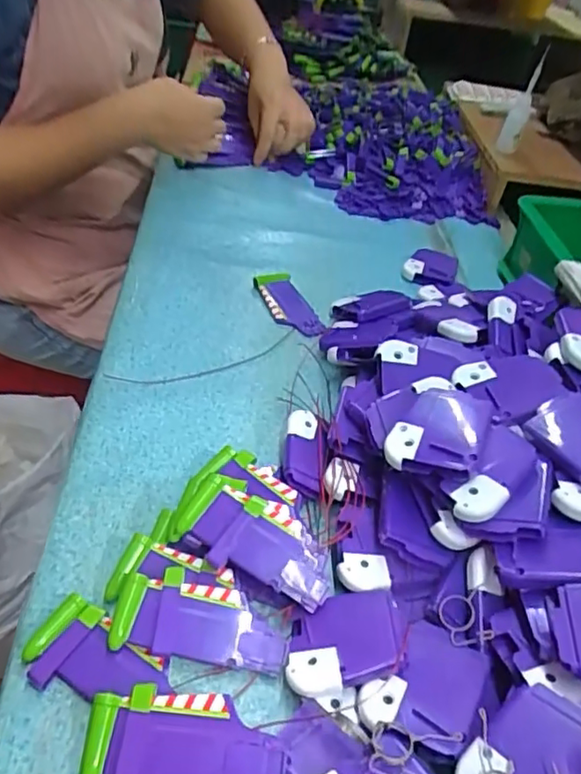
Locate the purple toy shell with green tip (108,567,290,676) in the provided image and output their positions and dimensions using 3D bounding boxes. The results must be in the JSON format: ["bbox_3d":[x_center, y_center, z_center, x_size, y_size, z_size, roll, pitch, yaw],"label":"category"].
[{"bbox_3d":[-0.046,0.124,0.319,0.089,0.022,0.037,8,43,1],"label":"purple toy shell with green tip"}]

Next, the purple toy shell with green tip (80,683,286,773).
[{"bbox_3d":[-0.049,0.164,0.280,0.089,0.016,0.039,3,43,-4],"label":"purple toy shell with green tip"}]

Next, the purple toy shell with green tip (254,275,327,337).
[{"bbox_3d":[-0.002,-0.075,0.556,0.035,0.009,0.098,-15,47,-22],"label":"purple toy shell with green tip"}]

